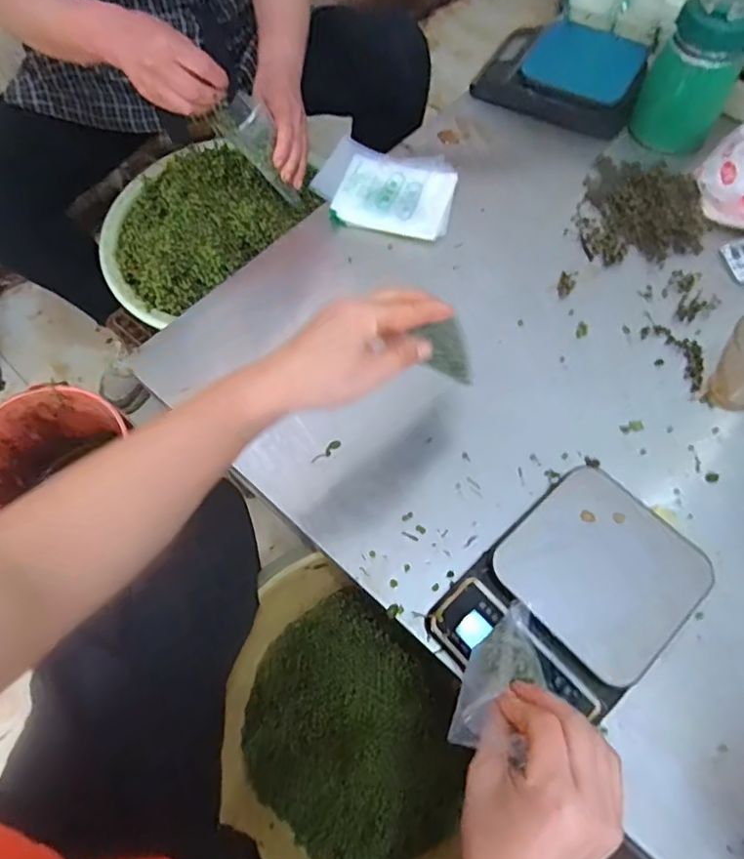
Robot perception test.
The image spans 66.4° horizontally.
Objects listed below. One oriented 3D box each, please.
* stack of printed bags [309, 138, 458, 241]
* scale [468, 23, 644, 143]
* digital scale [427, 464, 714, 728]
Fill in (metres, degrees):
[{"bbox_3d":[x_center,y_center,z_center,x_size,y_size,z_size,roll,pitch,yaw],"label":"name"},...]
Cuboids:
[{"bbox_3d":[0.018,-0.320,0.754,0.175,0.030,0.142,7,64,6],"label":"stack of printed bags"},{"bbox_3d":[0.279,-0.526,0.836,0.226,0.041,0.177,20,66,12],"label":"scale"},{"bbox_3d":[0.173,0.150,0.502,0.208,0.060,0.149,-40,69,-16],"label":"digital scale"}]

